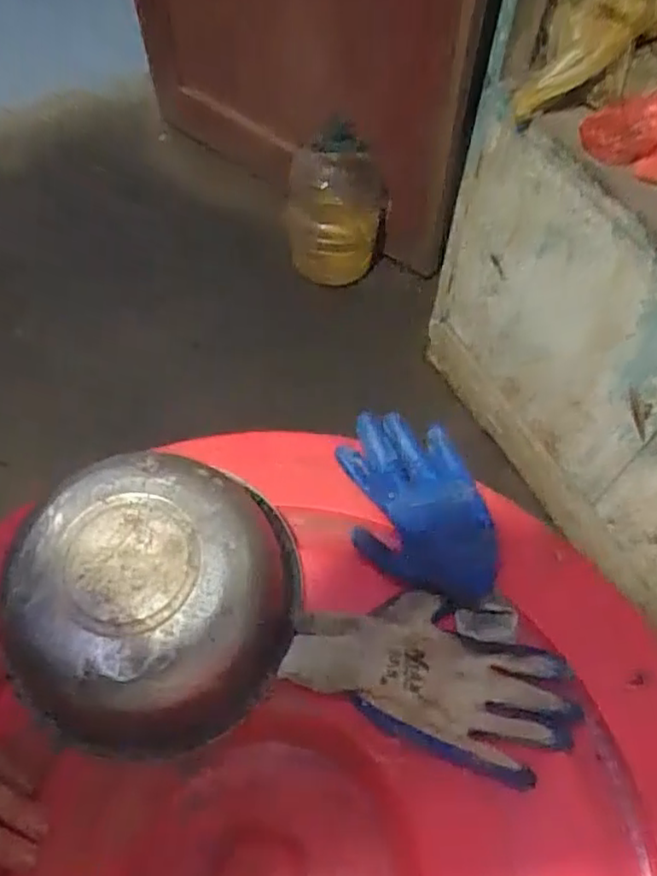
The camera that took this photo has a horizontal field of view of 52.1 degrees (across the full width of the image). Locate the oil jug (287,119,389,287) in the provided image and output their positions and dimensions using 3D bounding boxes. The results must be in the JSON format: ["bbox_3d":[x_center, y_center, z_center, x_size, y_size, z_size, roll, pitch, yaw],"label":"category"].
[{"bbox_3d":[0.017,-0.472,1.328,0.191,0.366,0.155,-1,59,0],"label":"oil jug"}]

